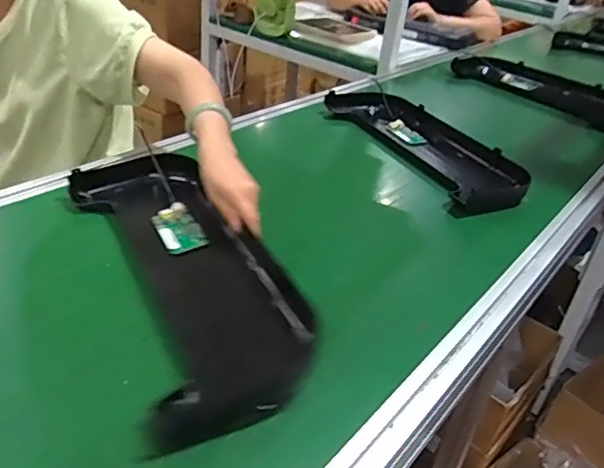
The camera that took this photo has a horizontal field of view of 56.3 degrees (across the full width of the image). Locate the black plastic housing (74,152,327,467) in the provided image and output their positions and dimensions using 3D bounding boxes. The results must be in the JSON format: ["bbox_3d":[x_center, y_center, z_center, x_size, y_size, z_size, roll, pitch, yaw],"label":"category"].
[{"bbox_3d":[-0.148,0.031,0.710,0.198,0.056,0.491,-10,37,-25],"label":"black plastic housing"}]

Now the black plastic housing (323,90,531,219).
[{"bbox_3d":[0.233,-0.188,1.150,0.206,0.051,0.512,-13,38,-28],"label":"black plastic housing"}]

